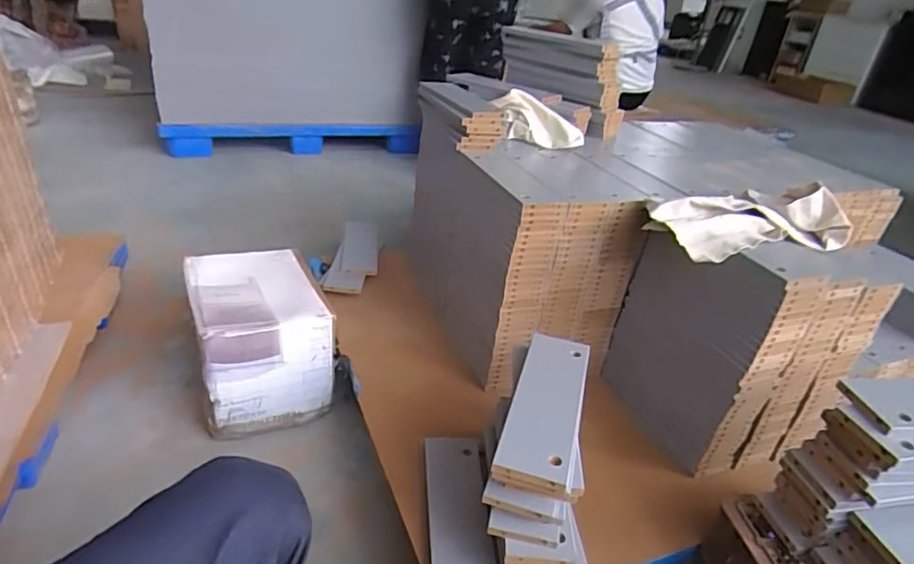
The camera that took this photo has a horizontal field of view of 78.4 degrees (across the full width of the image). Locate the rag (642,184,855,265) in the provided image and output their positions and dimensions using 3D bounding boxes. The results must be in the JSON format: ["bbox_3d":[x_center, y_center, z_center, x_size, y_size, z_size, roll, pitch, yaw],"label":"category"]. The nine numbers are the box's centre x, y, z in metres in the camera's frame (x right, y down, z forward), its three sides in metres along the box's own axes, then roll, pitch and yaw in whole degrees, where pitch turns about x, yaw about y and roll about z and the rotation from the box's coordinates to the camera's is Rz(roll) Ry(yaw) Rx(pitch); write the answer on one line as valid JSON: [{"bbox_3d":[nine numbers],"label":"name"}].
[{"bbox_3d":[0.452,-0.106,0.891,0.273,0.085,0.167,-4,32,-19],"label":"rag"}]

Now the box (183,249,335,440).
[{"bbox_3d":[-0.399,0.094,1.126,0.229,0.202,0.300,-10,34,-27],"label":"box"}]

